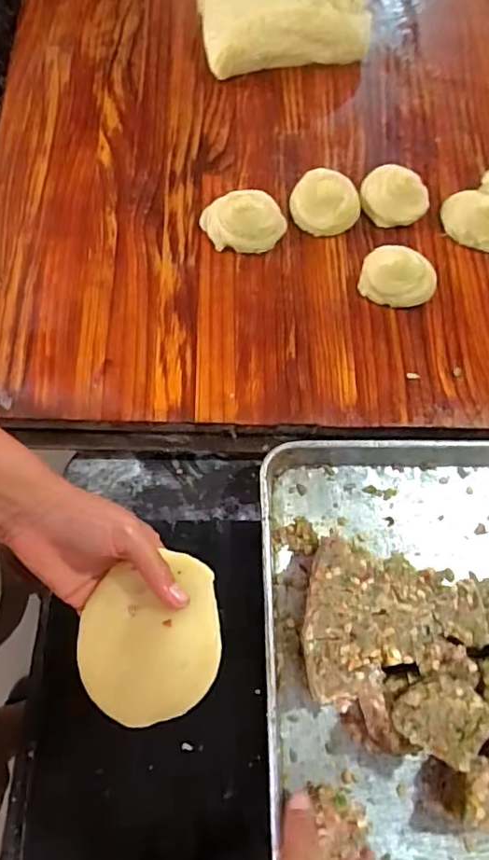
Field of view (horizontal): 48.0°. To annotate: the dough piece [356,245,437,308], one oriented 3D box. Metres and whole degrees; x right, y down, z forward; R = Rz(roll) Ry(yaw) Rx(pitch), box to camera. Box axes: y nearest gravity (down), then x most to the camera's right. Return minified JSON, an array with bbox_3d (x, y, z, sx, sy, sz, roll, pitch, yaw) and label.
[{"bbox_3d":[0.173,-0.172,0.611,0.082,0.029,0.065,13,70,2],"label":"dough piece"}]

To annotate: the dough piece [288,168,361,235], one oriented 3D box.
[{"bbox_3d":[0.096,-0.269,0.646,0.080,0.034,0.075,1,72,-2],"label":"dough piece"}]

